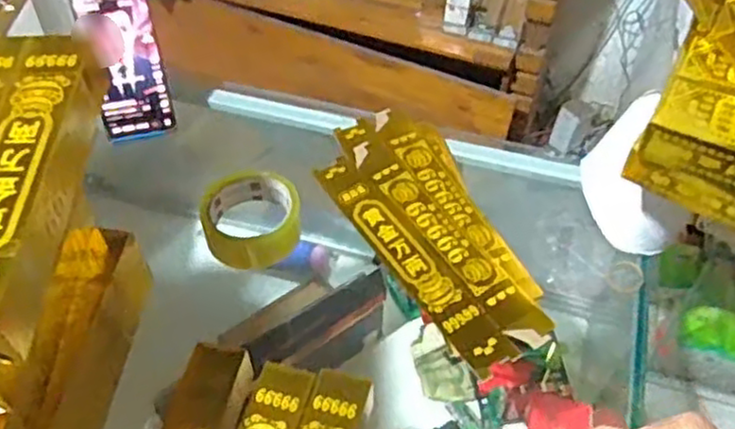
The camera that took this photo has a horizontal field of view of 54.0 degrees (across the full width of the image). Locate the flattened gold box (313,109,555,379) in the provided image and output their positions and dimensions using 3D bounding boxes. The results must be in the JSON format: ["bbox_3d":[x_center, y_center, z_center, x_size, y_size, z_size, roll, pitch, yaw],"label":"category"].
[{"bbox_3d":[0.061,0.010,0.685,0.133,0.018,0.309,-20,53,-17],"label":"flattened gold box"}]

